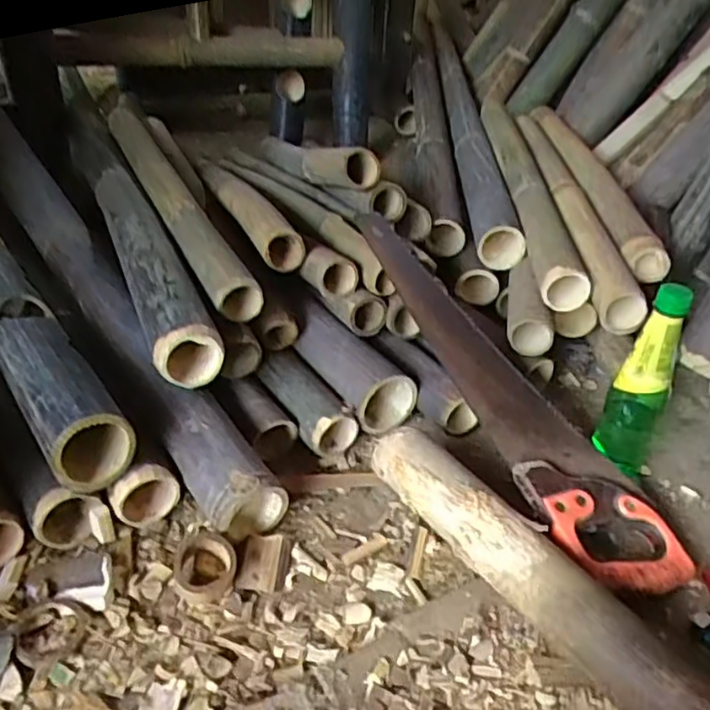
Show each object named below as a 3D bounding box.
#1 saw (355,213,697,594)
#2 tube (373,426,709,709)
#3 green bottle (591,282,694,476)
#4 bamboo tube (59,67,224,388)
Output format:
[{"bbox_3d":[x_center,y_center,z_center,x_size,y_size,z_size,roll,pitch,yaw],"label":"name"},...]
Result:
[{"bbox_3d":[0.143,0.024,0.721,0.126,0.029,0.509,-17,58,-28],"label":"saw"},{"bbox_3d":[0.158,0.193,0.571,0.071,0.070,0.399,-18,40,-30],"label":"tube"},{"bbox_3d":[0.292,0.024,0.681,0.055,0.213,0.061,18,36,20],"label":"green bottle"},{"bbox_3d":[-0.338,-0.221,0.975,0.071,0.067,0.855,-12,37,-22],"label":"bamboo tube"}]

